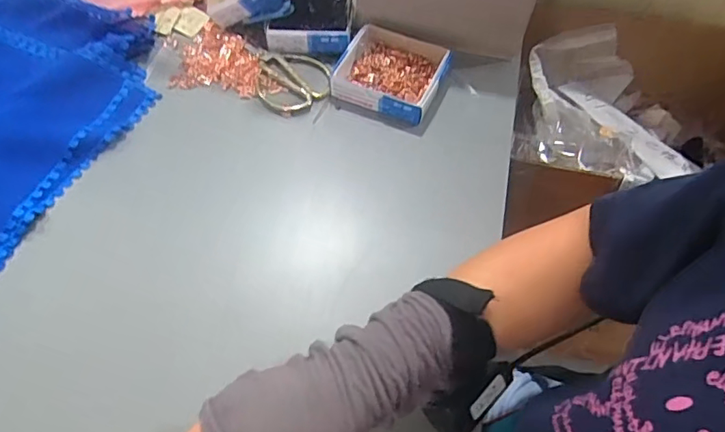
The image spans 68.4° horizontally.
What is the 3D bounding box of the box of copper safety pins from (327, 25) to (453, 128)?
[{"bbox_3d":[0.032,-0.161,0.606,0.113,0.034,0.105,21,59,10],"label":"box of copper safety pins"}]

